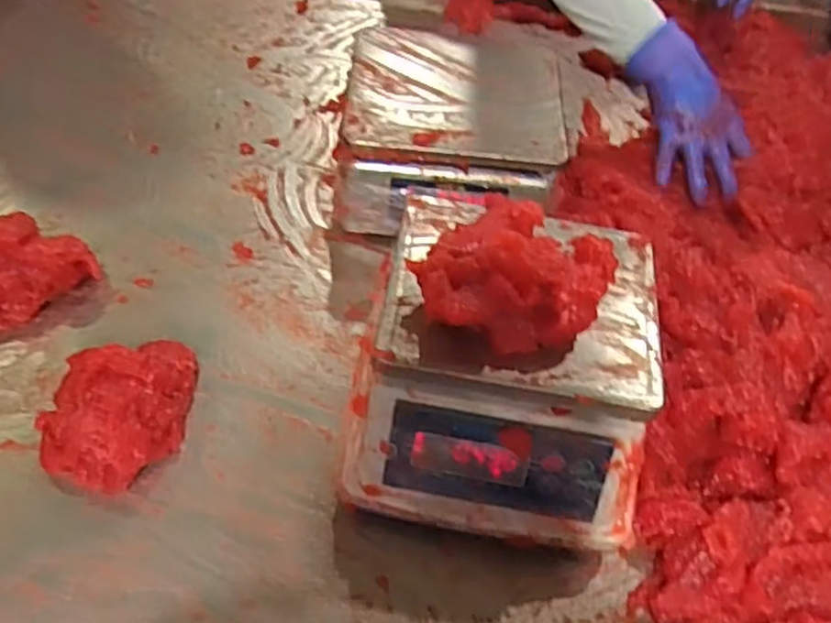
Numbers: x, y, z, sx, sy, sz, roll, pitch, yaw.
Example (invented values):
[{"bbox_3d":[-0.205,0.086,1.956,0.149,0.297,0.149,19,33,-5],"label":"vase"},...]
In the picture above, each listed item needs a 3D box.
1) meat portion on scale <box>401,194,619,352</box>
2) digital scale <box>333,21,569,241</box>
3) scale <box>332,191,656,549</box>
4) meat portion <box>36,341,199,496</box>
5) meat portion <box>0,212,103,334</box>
[{"bbox_3d":[0.069,-0.031,0.509,0.129,0.054,0.123,2,56,-3],"label":"meat portion on scale"},{"bbox_3d":[0.040,-0.188,0.770,0.217,0.107,0.221,7,56,0],"label":"digital scale"},{"bbox_3d":[0.072,0.041,0.571,0.223,0.112,0.239,11,56,3],"label":"scale"},{"bbox_3d":[-0.247,0.074,0.589,0.107,0.050,0.140,17,56,7],"label":"meat portion"},{"bbox_3d":[-0.390,-0.035,0.661,0.096,0.062,0.147,37,61,19],"label":"meat portion"}]

